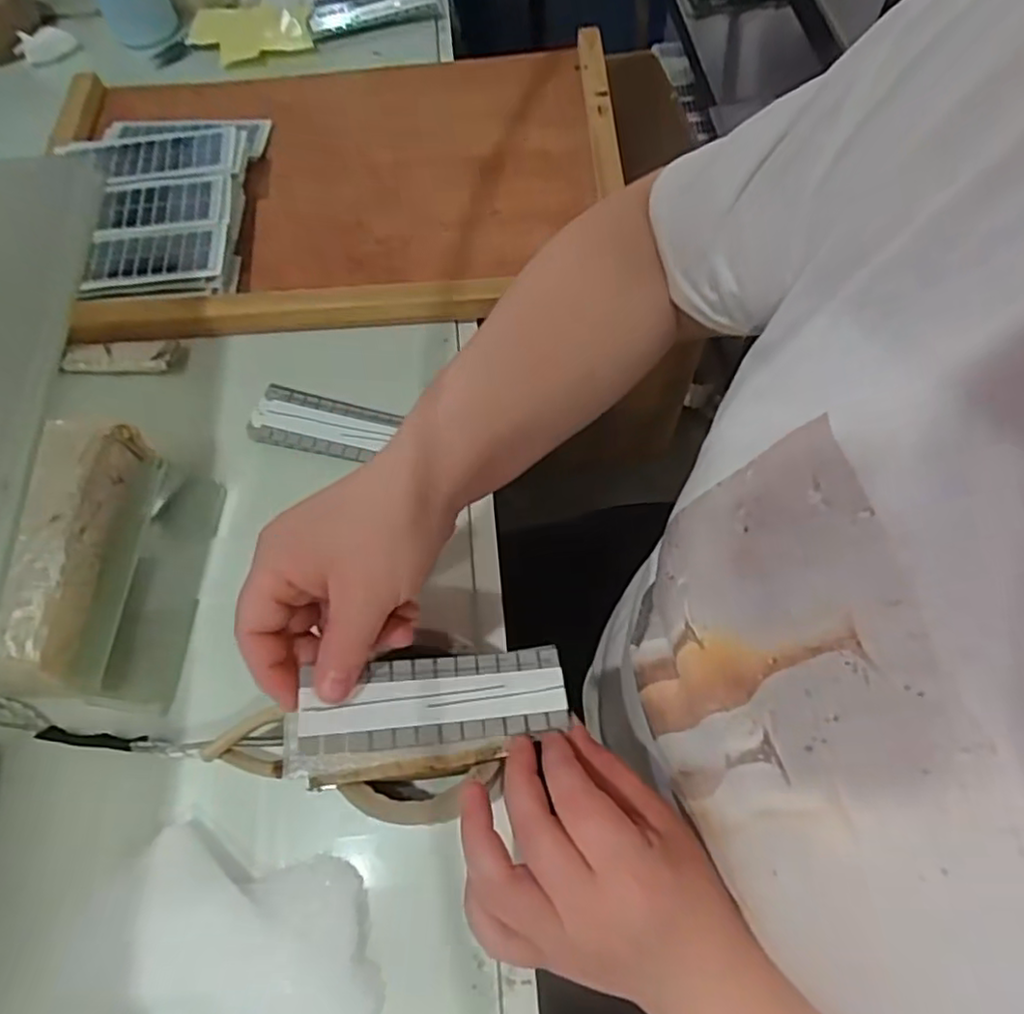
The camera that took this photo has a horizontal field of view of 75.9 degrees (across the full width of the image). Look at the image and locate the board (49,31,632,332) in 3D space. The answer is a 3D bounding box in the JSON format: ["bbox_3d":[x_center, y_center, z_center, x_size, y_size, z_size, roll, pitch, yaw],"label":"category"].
[{"bbox_3d":[-0.144,-0.274,0.540,0.457,0.024,0.300,-5,64,0],"label":"board"}]

